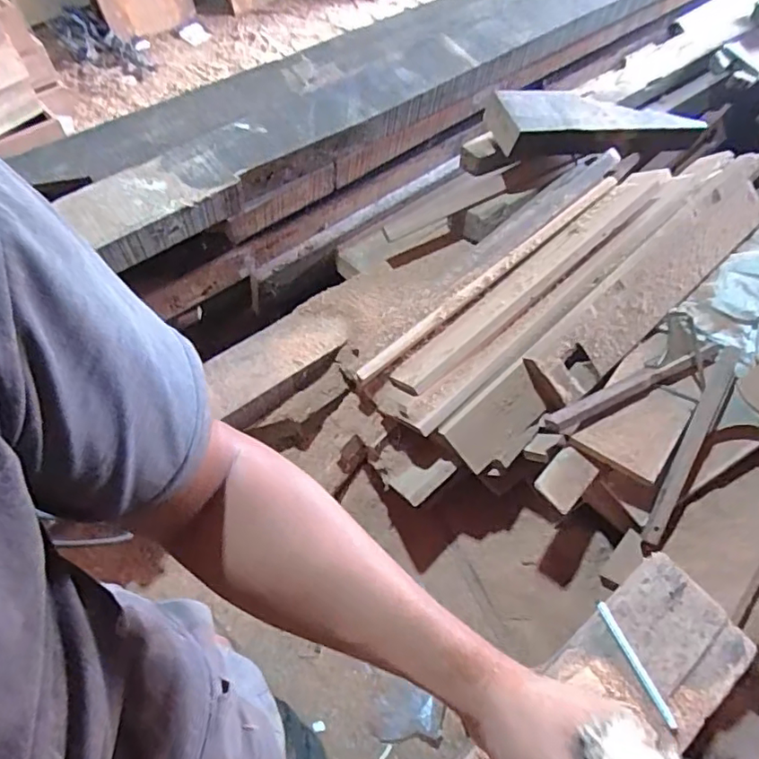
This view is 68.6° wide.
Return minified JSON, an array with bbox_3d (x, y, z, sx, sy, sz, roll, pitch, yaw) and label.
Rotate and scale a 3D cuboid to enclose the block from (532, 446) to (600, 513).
[{"bbox_3d":[0.323,0.170,0.965,0.070,0.020,0.108,39,66,21],"label":"block"}]

